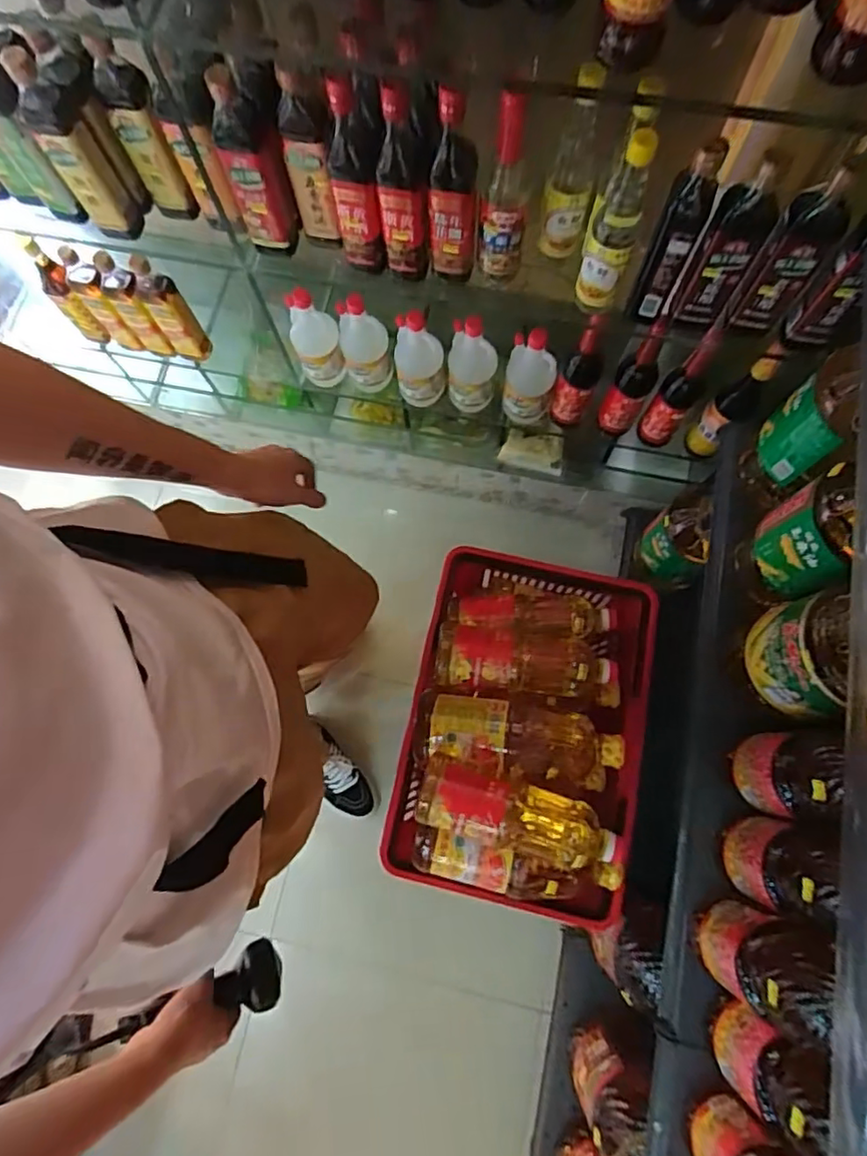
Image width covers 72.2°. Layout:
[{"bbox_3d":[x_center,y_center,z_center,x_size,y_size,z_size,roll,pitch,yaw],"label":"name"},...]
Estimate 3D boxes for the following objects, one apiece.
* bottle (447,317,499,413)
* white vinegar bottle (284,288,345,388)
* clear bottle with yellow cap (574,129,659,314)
[{"bbox_3d":[0.073,-0.394,1.103,0.087,0.205,0.072,8,74,5],"label":"bottle"},{"bbox_3d":[-0.226,-0.453,1.144,0.084,0.184,0.079,-1,74,2],"label":"white vinegar bottle"},{"bbox_3d":[0.232,-0.454,0.763,0.058,0.250,0.061,14,75,6],"label":"clear bottle with yellow cap"}]

